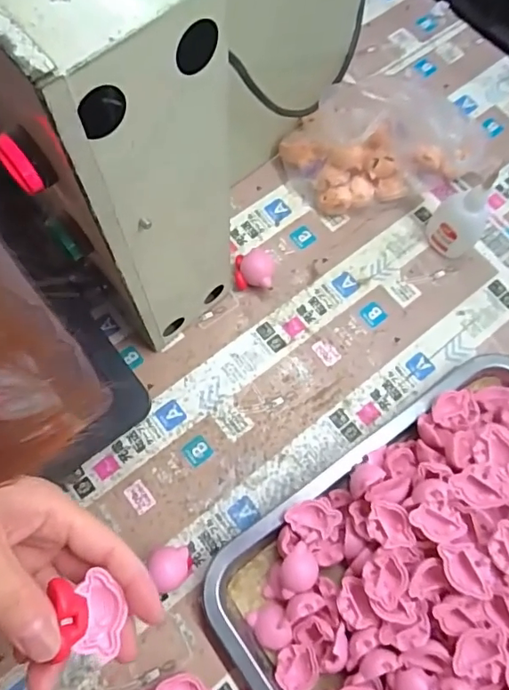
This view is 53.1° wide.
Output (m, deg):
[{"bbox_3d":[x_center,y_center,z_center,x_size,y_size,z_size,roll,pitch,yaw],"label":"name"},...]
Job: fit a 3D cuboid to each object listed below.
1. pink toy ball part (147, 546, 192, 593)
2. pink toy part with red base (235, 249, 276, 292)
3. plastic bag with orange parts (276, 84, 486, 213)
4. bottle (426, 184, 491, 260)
[{"bbox_3d":[-0.060,0.159,0.362,0.026,0.028,0.028,-8,72,-5],"label":"pink toy ball part"},{"bbox_3d":[0.000,-0.064,0.439,0.033,0.023,0.032,1,71,-2],"label":"pink toy part with red base"},{"bbox_3d":[0.116,-0.178,0.449,0.171,0.097,0.082,-8,72,-5],"label":"plastic bag with orange parts"},{"bbox_3d":[0.180,-0.112,0.436,0.043,0.079,0.036,35,73,9],"label":"bottle"}]

